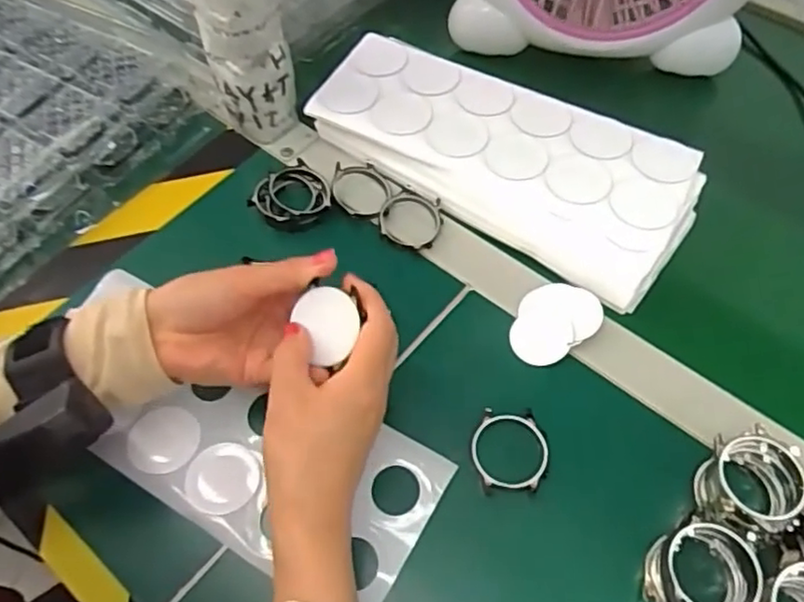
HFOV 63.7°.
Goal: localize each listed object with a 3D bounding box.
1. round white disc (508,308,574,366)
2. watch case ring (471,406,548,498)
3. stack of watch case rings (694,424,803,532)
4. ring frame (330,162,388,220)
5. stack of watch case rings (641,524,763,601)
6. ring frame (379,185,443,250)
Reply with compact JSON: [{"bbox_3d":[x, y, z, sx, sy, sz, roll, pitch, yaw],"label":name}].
[{"bbox_3d":[0.094,0.023,0.436,0.039,0.008,0.041,-1,58,1],"label":"round white disc"},{"bbox_3d":[0.066,0.091,0.394,0.046,0.010,0.049,0,58,0],"label":"watch case ring"},{"bbox_3d":[0.191,0.104,0.360,0.053,0.039,0.049,-12,59,-7],"label":"stack of watch case rings"},{"bbox_3d":[-0.032,-0.085,0.496,0.042,0.013,0.048,-4,58,-2],"label":"ring frame"},{"bbox_3d":[0.154,0.144,0.337,0.054,0.042,0.046,-36,64,-20],"label":"stack of watch case rings"},{"bbox_3d":[0.006,-0.060,0.489,0.045,0.014,0.050,29,62,17],"label":"ring frame"}]

